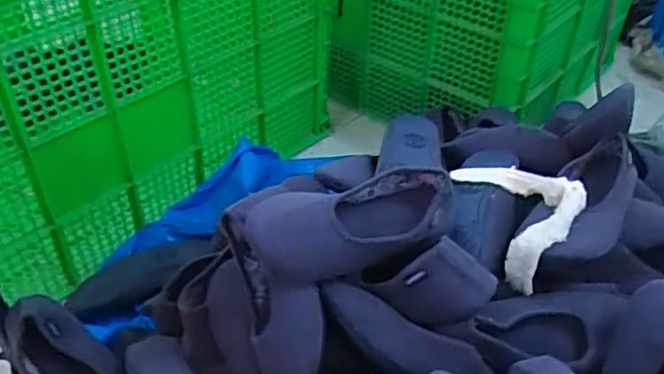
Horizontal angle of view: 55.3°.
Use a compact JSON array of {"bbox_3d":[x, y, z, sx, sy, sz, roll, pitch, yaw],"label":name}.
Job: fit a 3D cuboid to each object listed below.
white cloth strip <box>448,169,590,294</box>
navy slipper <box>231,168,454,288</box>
[{"bbox_3d":[0.230,0.025,0.781,0.098,0.099,0.179,-12,43,-15],"label":"white cloth strip"},{"bbox_3d":[0.022,0.040,0.692,0.239,0.083,0.102,-15,44,-18],"label":"navy slipper"}]

